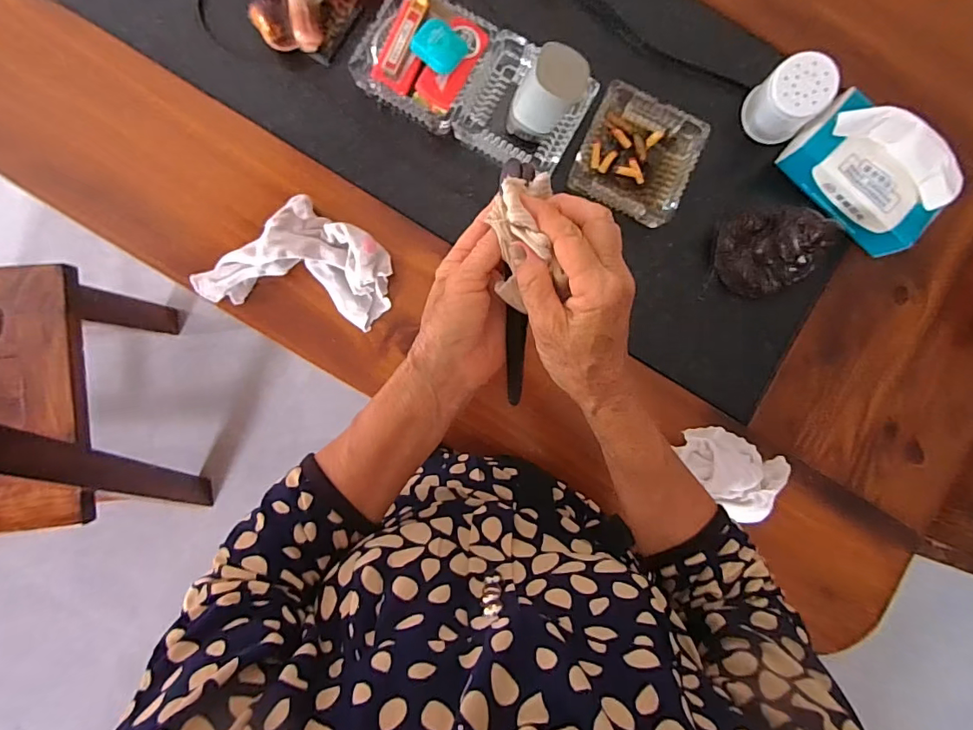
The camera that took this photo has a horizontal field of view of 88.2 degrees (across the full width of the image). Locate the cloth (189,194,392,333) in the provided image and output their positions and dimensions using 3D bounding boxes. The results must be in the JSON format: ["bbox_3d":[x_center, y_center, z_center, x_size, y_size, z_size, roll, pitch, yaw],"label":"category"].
[{"bbox_3d":[-0.192,-0.112,0.523,0.186,0.044,0.119,11,87,-3],"label":"cloth"}]

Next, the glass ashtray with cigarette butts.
[{"bbox_3d":[0.168,-0.231,0.555,0.123,0.028,0.124,24,86,-2],"label":"glass ashtray with cigarette butts"}]

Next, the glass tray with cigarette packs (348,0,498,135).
[{"bbox_3d":[-0.066,-0.336,0.535,0.122,0.057,0.122,29,86,-2],"label":"glass tray with cigarette packs"}]

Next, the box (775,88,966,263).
[{"bbox_3d":[0.410,-0.205,0.537,0.088,0.094,0.164,-42,90,-4],"label":"box"}]

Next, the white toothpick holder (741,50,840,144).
[{"bbox_3d":[0.318,-0.282,0.541,0.057,0.084,0.067,-38,90,-4],"label":"white toothpick holder"}]

